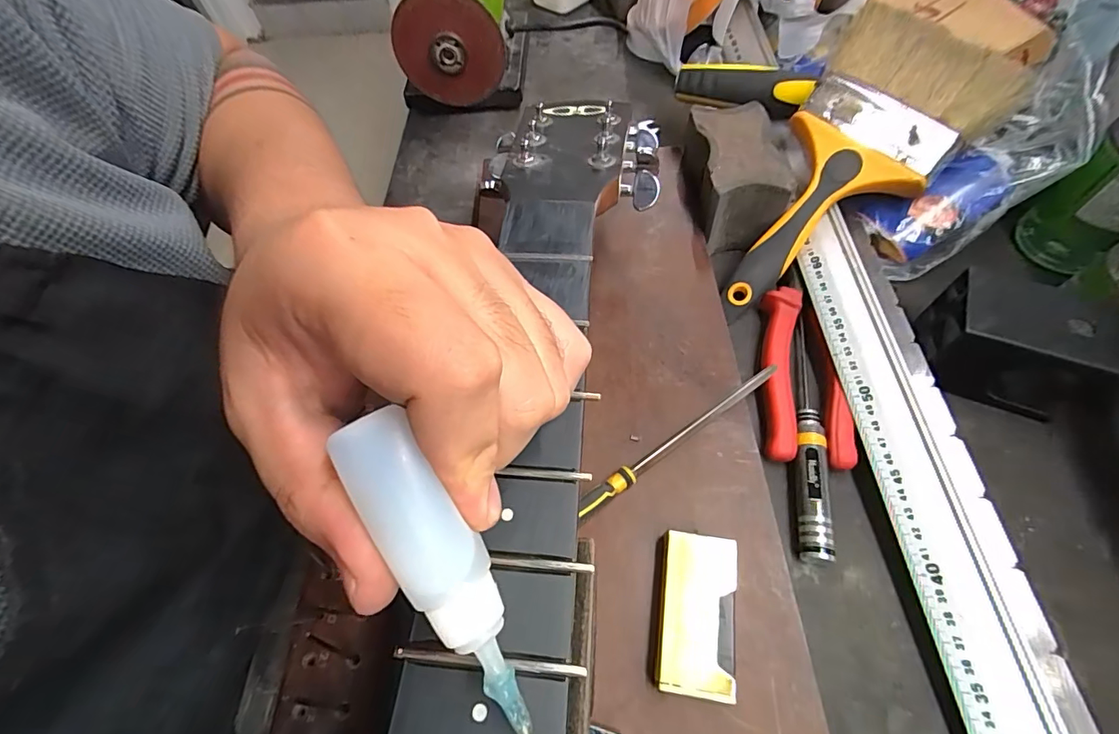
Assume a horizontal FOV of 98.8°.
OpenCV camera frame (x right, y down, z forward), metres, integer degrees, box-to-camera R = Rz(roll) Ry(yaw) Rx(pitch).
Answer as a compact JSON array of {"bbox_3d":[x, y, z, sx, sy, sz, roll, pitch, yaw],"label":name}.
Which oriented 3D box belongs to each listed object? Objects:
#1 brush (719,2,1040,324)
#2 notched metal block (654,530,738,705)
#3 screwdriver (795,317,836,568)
[{"bbox_3d":[0.191,-0.127,0.331,0.104,0.028,0.220,41,100,23],"label":"brush"},{"bbox_3d":[0.065,0.117,0.228,0.035,0.014,0.067,8,61,8],"label":"notched metal block"},{"bbox_3d":[0.152,0.036,0.297,0.017,0.017,0.159,7,61,8],"label":"screwdriver"}]

